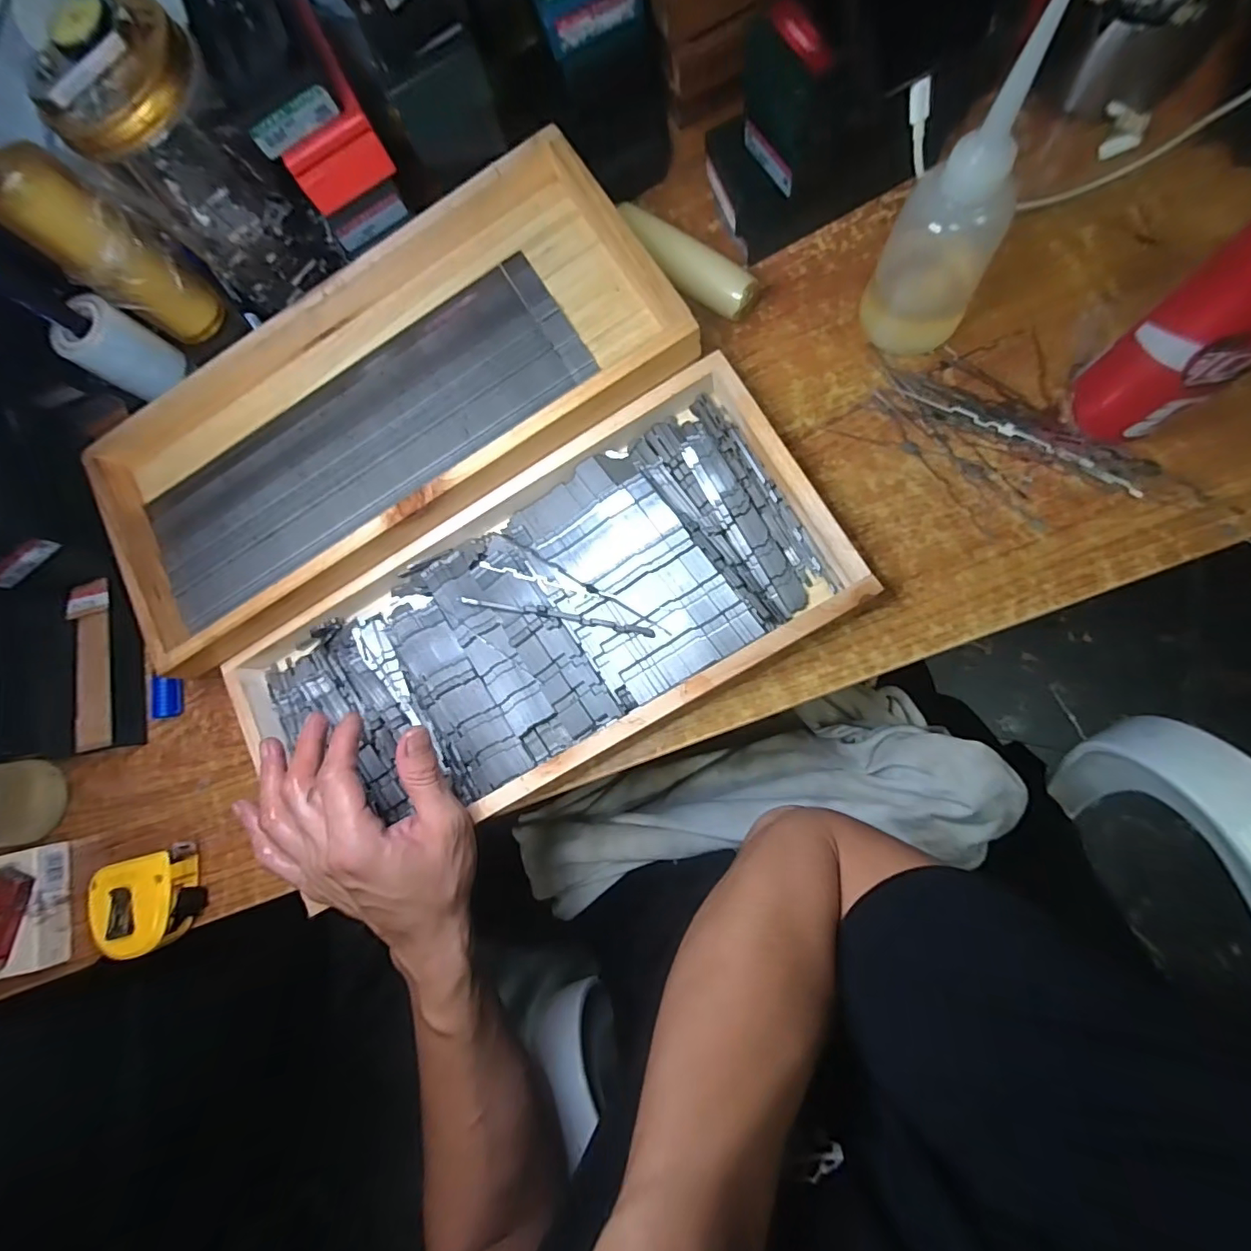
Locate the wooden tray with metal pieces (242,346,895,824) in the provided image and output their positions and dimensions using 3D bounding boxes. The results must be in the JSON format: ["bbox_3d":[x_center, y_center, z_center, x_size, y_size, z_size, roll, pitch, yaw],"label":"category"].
[{"bbox_3d":[-0.066,0.004,0.372,0.417,0.038,0.193,-30,82,4],"label":"wooden tray with metal pieces"}]

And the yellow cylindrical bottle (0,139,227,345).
[{"bbox_3d":[-0.377,-0.274,0.401,0.052,0.132,0.055,-1,83,7],"label":"yellow cylindrical bottle"}]

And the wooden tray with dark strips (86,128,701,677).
[{"bbox_3d":[-0.186,-0.160,0.381,0.419,0.035,0.210,-31,80,3],"label":"wooden tray with dark strips"}]

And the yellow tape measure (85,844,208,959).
[{"bbox_3d":[-0.349,0.202,0.392,0.063,0.029,0.065,-19,81,4],"label":"yellow tape measure"}]

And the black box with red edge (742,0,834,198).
[{"bbox_3d":[0.091,-0.302,0.309,0.024,0.058,0.059,-27,80,3],"label":"black box with red edge"}]

